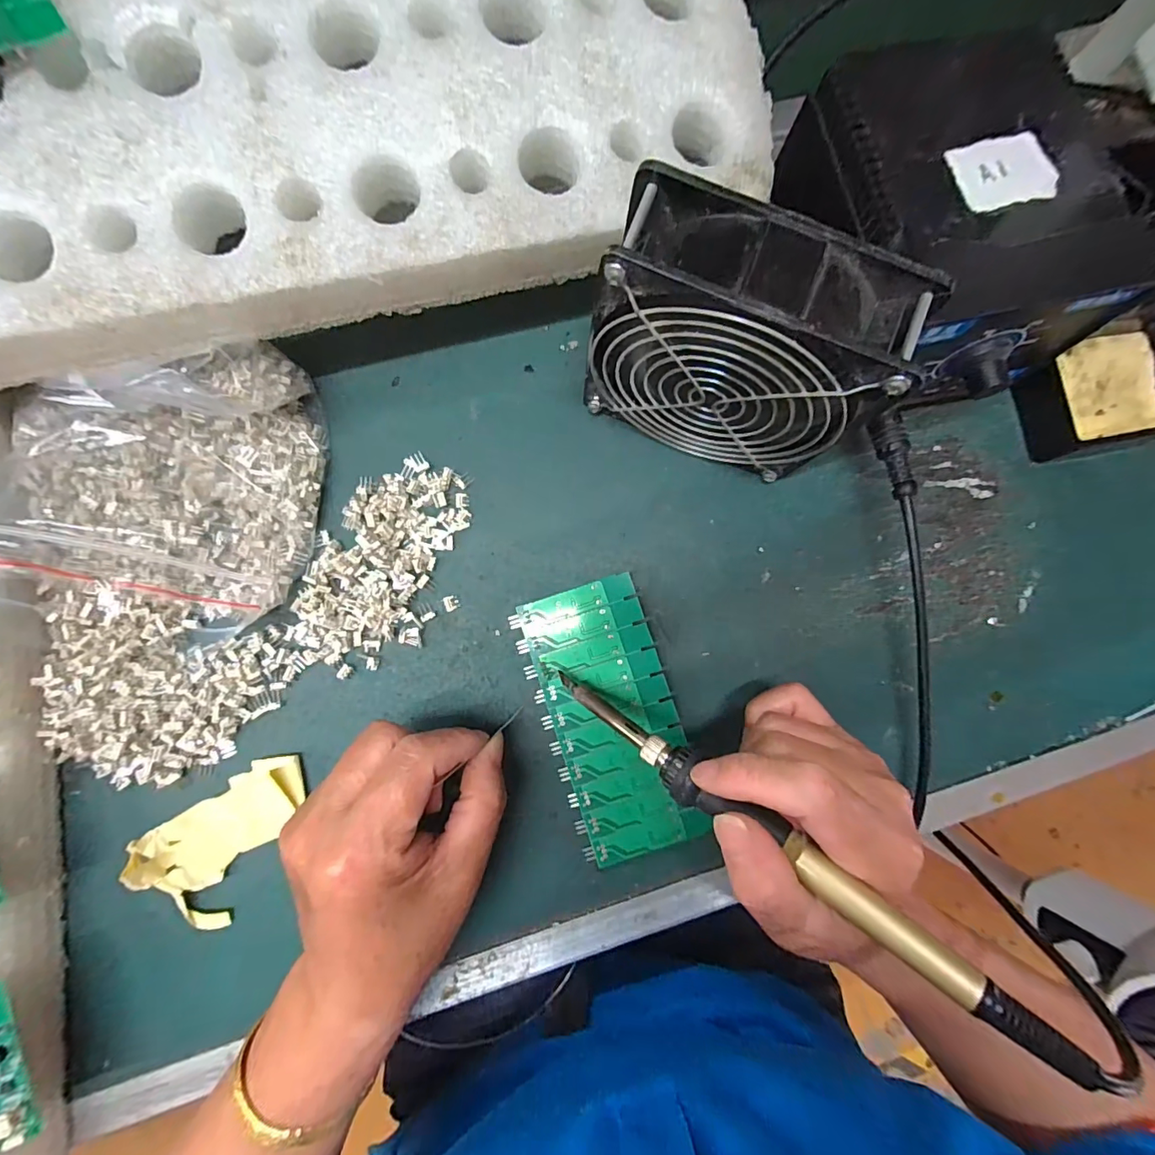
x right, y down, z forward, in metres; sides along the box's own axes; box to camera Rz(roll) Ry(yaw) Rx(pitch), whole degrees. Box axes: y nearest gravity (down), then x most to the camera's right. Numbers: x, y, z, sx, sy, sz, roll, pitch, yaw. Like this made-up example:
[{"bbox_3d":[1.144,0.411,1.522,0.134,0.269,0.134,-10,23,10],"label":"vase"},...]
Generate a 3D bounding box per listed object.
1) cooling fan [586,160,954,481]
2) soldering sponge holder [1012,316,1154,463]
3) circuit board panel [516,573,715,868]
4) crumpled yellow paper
[{"bbox_3d":[0.067,-0.096,0.227,0.120,0.119,0.047,22,84,-1],"label":"cooling fan"},{"bbox_3d":[0.294,-0.105,0.283,0.072,0.025,0.066,-14,86,-4],"label":"soldering sponge holder"},{"bbox_3d":[0.019,0.073,0.264,0.064,0.013,0.137,-17,86,-4],"label":"circuit board panel"},{"bbox_3d":[-0.168,0.130,0.244,0.080,0.023,0.054,-37,88,-5],"label":"crumpled yellow paper"}]

